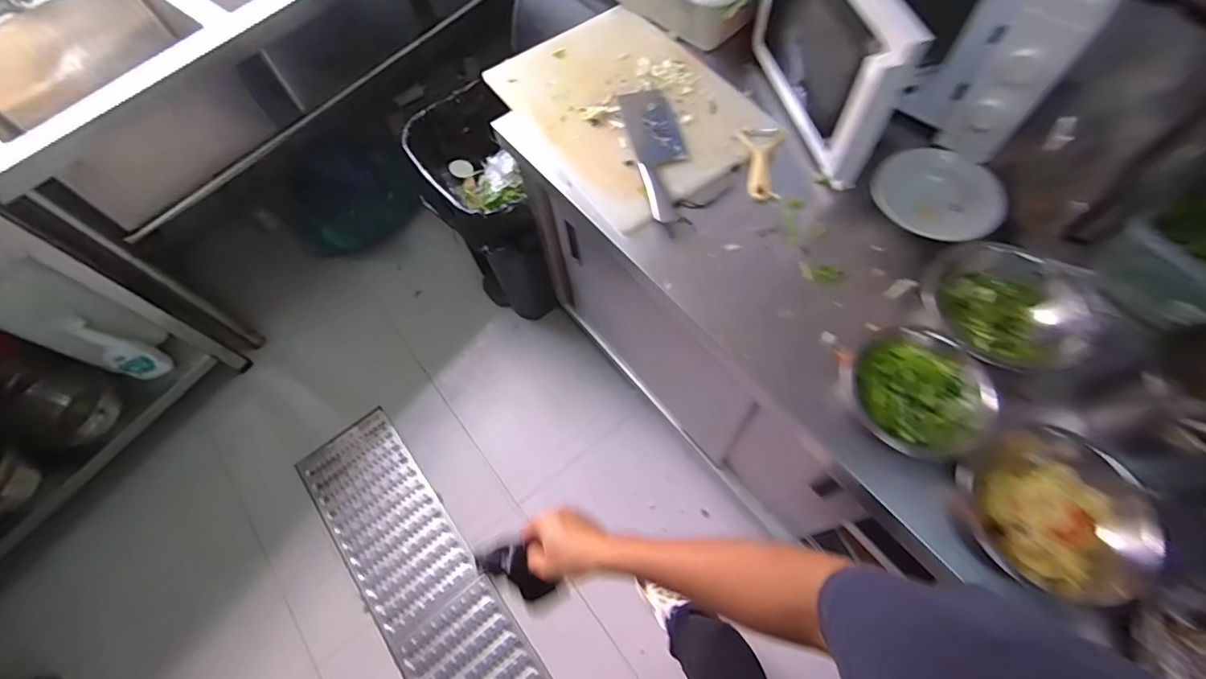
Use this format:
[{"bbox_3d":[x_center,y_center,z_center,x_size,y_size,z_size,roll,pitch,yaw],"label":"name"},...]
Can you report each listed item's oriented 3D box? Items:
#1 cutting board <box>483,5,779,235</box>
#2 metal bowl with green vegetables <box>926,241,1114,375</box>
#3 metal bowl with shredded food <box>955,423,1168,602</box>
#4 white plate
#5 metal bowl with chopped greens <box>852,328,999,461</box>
[{"bbox_3d":[0.040,-0.425,0.908,0.338,0.023,0.472,-34,68,-7],"label":"cutting board"},{"bbox_3d":[0.517,-0.038,0.651,0.195,0.060,0.171,32,70,17],"label":"metal bowl with green vegetables"},{"bbox_3d":[0.475,0.182,0.536,0.164,0.068,0.168,-1,64,3],"label":"metal bowl with shredded food"},{"bbox_3d":[0.471,-0.208,0.722,0.159,0.041,0.171,-1,64,3],"label":"white plate"},{"bbox_3d":[0.381,0.063,0.616,0.152,0.060,0.152,-1,64,3],"label":"metal bowl with chopped greens"}]

